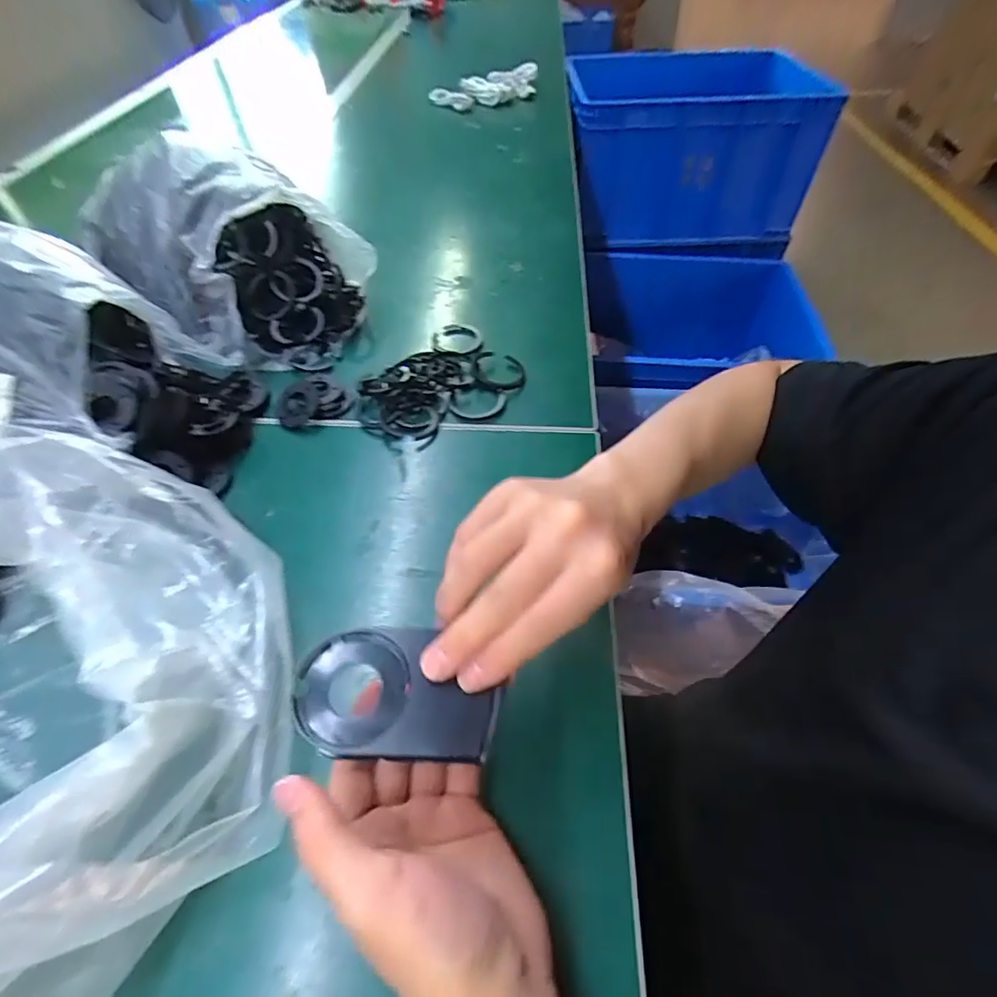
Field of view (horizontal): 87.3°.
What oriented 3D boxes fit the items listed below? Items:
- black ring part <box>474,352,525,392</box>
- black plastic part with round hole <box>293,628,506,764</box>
[{"bbox_3d":[0.002,-0.118,0.491,0.050,0.014,0.048,-6,50,-3],"label":"black ring part"},{"bbox_3d":[-0.045,0.085,0.233,0.089,0.006,0.055,2,52,0],"label":"black plastic part with round hole"}]

